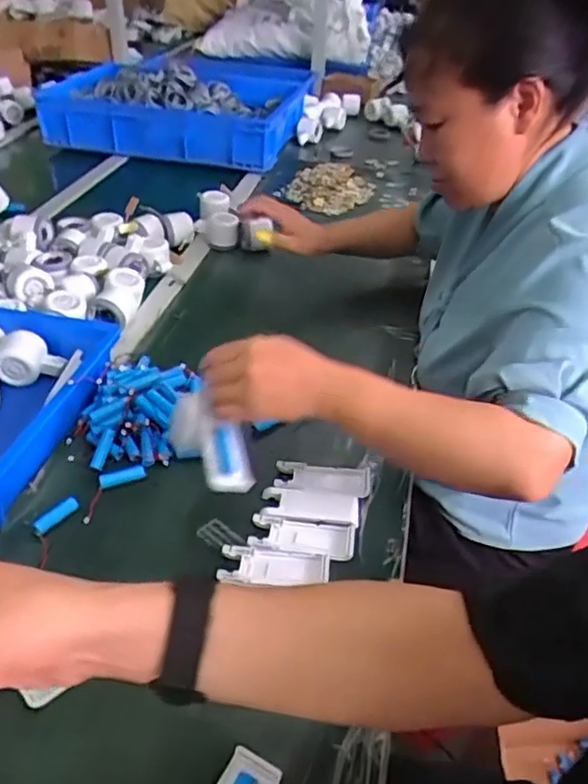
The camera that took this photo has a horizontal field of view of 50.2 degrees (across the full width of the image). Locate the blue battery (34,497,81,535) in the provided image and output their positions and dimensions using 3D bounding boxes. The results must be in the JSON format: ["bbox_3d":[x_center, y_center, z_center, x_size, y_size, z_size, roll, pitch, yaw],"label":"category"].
[{"bbox_3d":[-0.245,0.126,0.646,0.017,0.011,0.048,26,44,27],"label":"blue battery"}]

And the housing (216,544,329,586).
[{"bbox_3d":[-0.018,0.168,0.611,0.104,0.012,0.035,3,39,1],"label":"housing"}]

